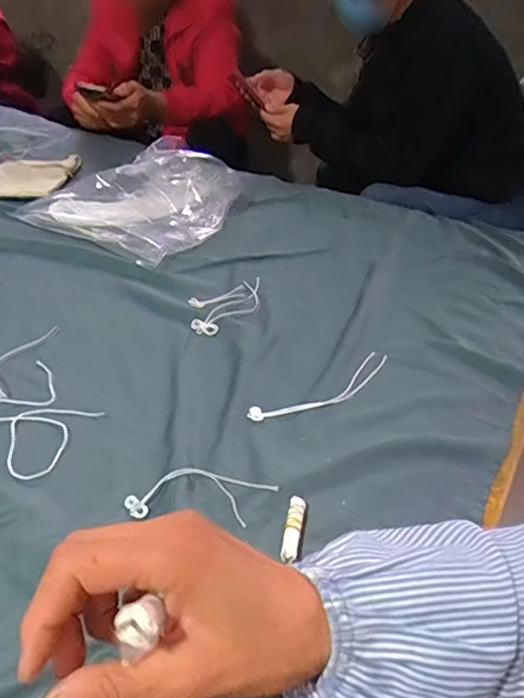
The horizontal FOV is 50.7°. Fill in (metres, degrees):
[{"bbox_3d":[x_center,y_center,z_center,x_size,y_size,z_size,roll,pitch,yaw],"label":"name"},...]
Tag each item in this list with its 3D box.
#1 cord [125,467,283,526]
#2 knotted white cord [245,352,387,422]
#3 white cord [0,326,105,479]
[{"bbox_3d":[-0.051,0.122,0.460,0.121,0.009,0.049,7,36,7],"label":"cord"},{"bbox_3d":[0.072,0.042,0.591,0.188,0.006,0.047,-22,43,-30],"label":"knotted white cord"},{"bbox_3d":[-0.229,0.039,0.571,0.091,0.016,0.227,-16,40,-24],"label":"white cord"}]

